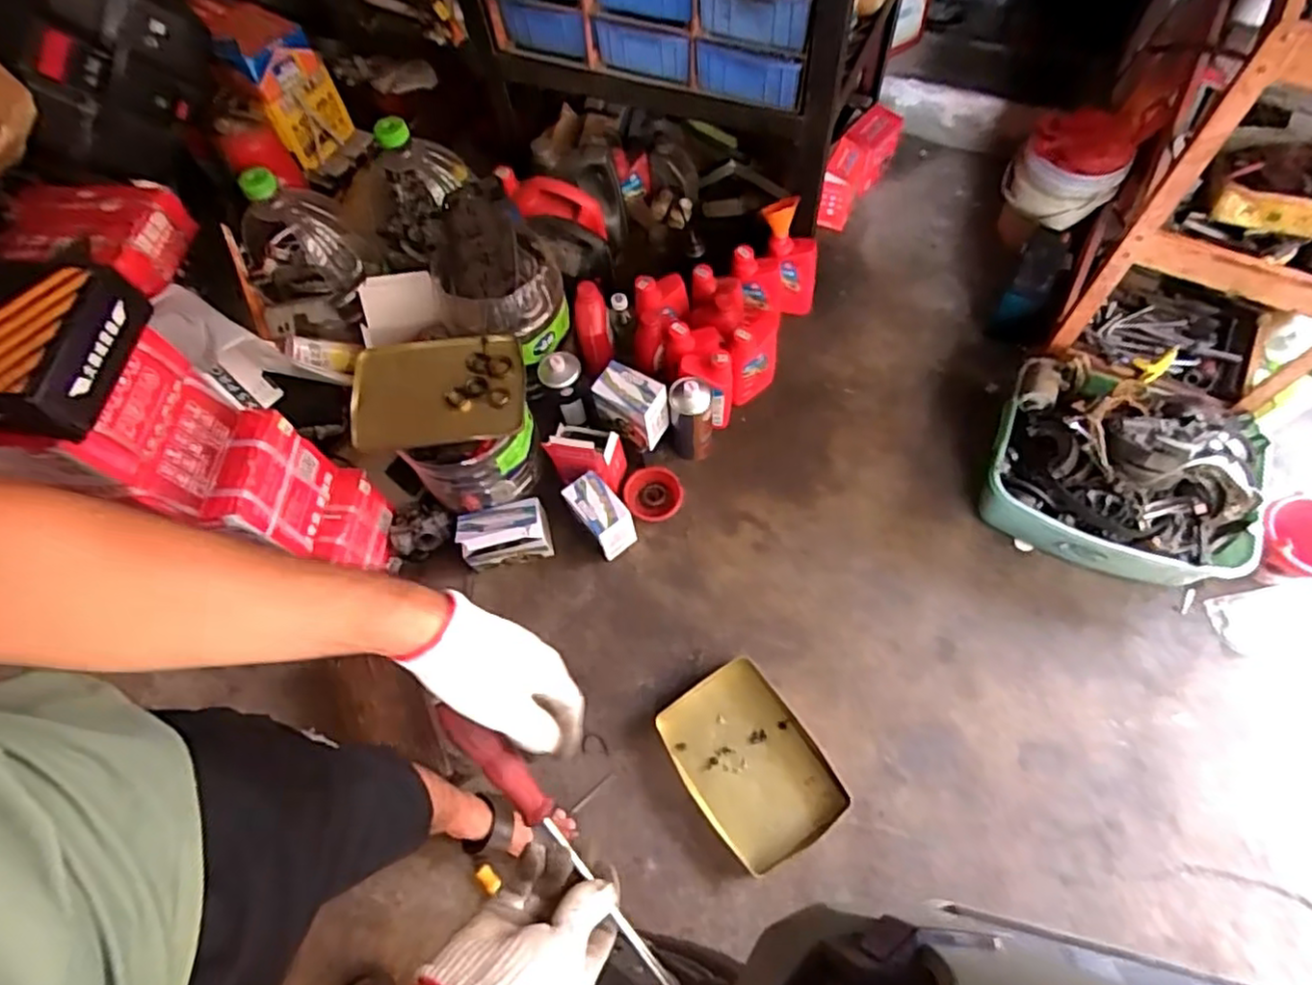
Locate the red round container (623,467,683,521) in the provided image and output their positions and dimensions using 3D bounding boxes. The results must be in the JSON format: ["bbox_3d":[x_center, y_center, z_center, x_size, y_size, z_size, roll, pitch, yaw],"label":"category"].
[{"bbox_3d":[-0.002,0.007,1.381,0.115,0.055,0.112,-2,65,4],"label":"red round container"}]

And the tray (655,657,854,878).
[{"bbox_3d":[0.162,0.467,1.182,0.225,0.041,0.303,-32,66,-10],"label":"tray"}]

